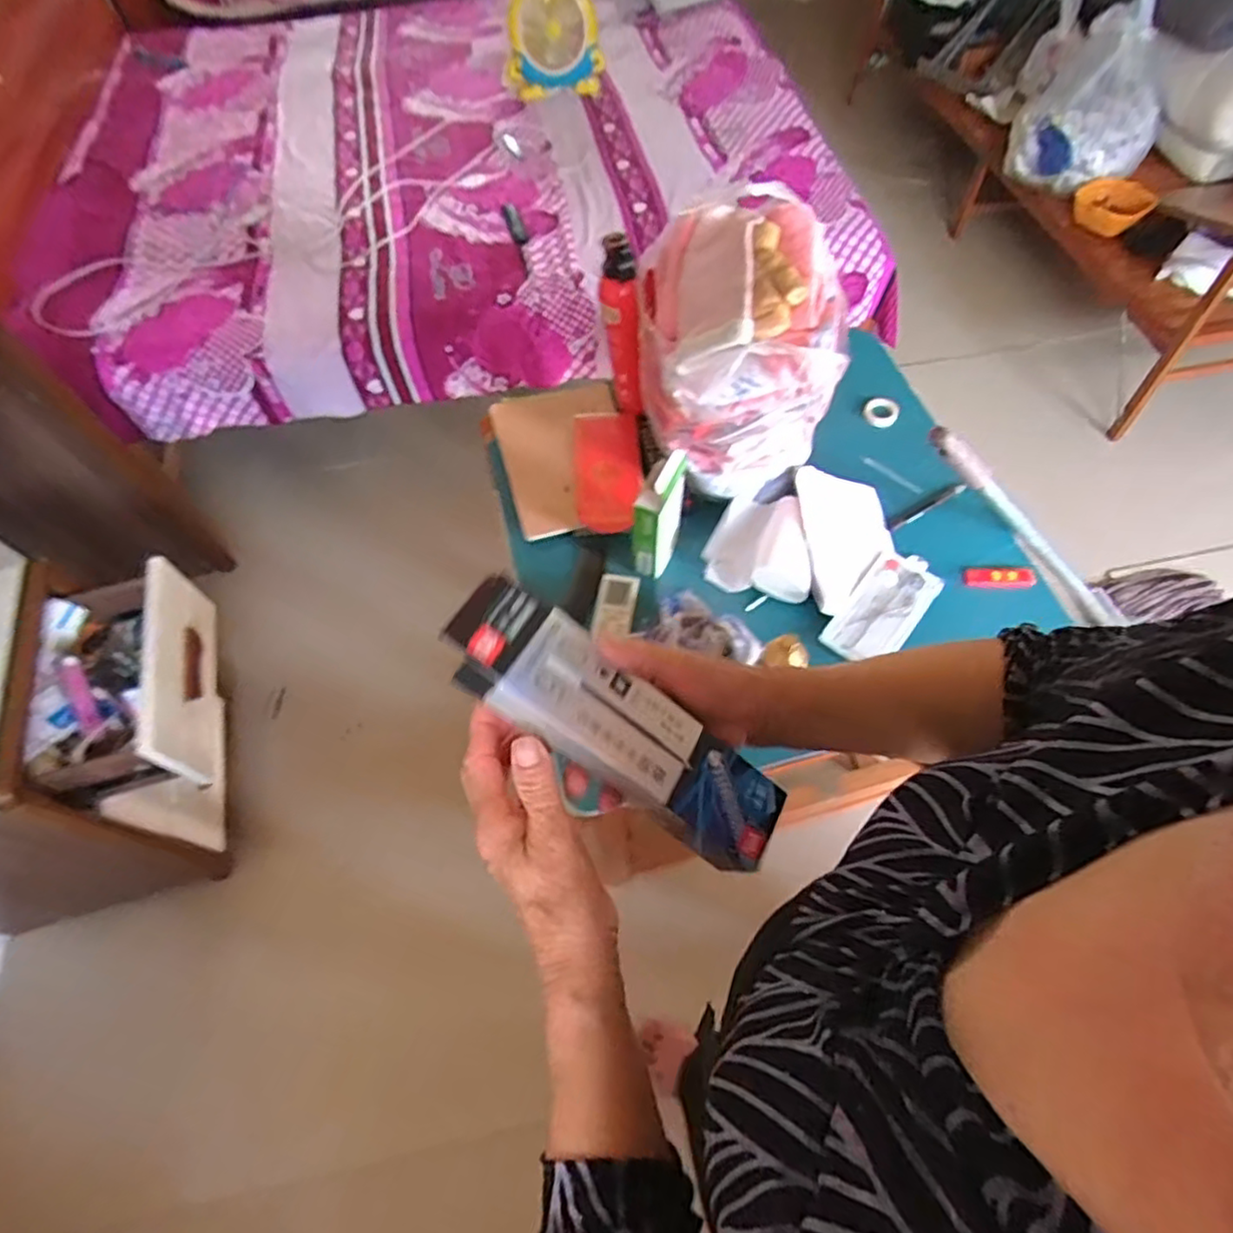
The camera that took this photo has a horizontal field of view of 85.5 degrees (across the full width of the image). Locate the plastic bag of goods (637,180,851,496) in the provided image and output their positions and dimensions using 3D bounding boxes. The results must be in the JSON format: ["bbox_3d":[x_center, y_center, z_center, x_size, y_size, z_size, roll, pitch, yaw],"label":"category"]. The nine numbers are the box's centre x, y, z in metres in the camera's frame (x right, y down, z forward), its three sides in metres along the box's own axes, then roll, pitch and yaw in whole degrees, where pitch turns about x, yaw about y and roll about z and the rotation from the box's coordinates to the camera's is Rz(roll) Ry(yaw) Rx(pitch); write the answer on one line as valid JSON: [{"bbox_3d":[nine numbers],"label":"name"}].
[{"bbox_3d":[0.147,-0.323,0.829,0.221,0.264,0.253,-4,60,-6],"label":"plastic bag of goods"}]

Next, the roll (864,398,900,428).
[{"bbox_3d":[0.406,-0.313,1.022,0.051,0.017,0.054,2,59,-3],"label":"roll"}]

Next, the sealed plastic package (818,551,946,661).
[{"bbox_3d":[0.341,-0.009,0.850,0.086,0.028,0.174,36,64,17],"label":"sealed plastic package"}]

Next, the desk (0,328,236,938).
[{"bbox_3d":[-1.012,0.020,1.202,0.584,0.715,0.851,-17,62,-13],"label":"desk"}]

